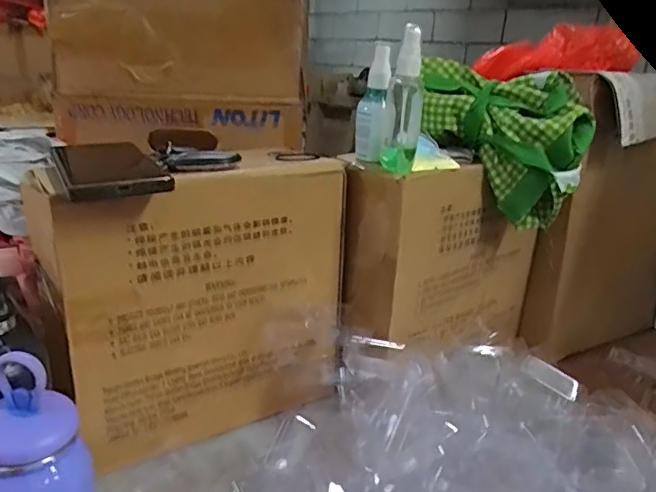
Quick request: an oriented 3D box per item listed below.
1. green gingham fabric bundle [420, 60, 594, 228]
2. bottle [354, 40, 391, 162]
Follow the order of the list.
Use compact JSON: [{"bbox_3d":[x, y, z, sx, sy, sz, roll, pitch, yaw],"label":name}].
[{"bbox_3d":[0.187,-0.113,0.623,0.184,0.152,0.093,8,20,10],"label":"green gingham fabric bundle"},{"bbox_3d":[0.045,-0.143,0.568,0.030,0.113,0.027,6,19,3],"label":"bottle"}]

